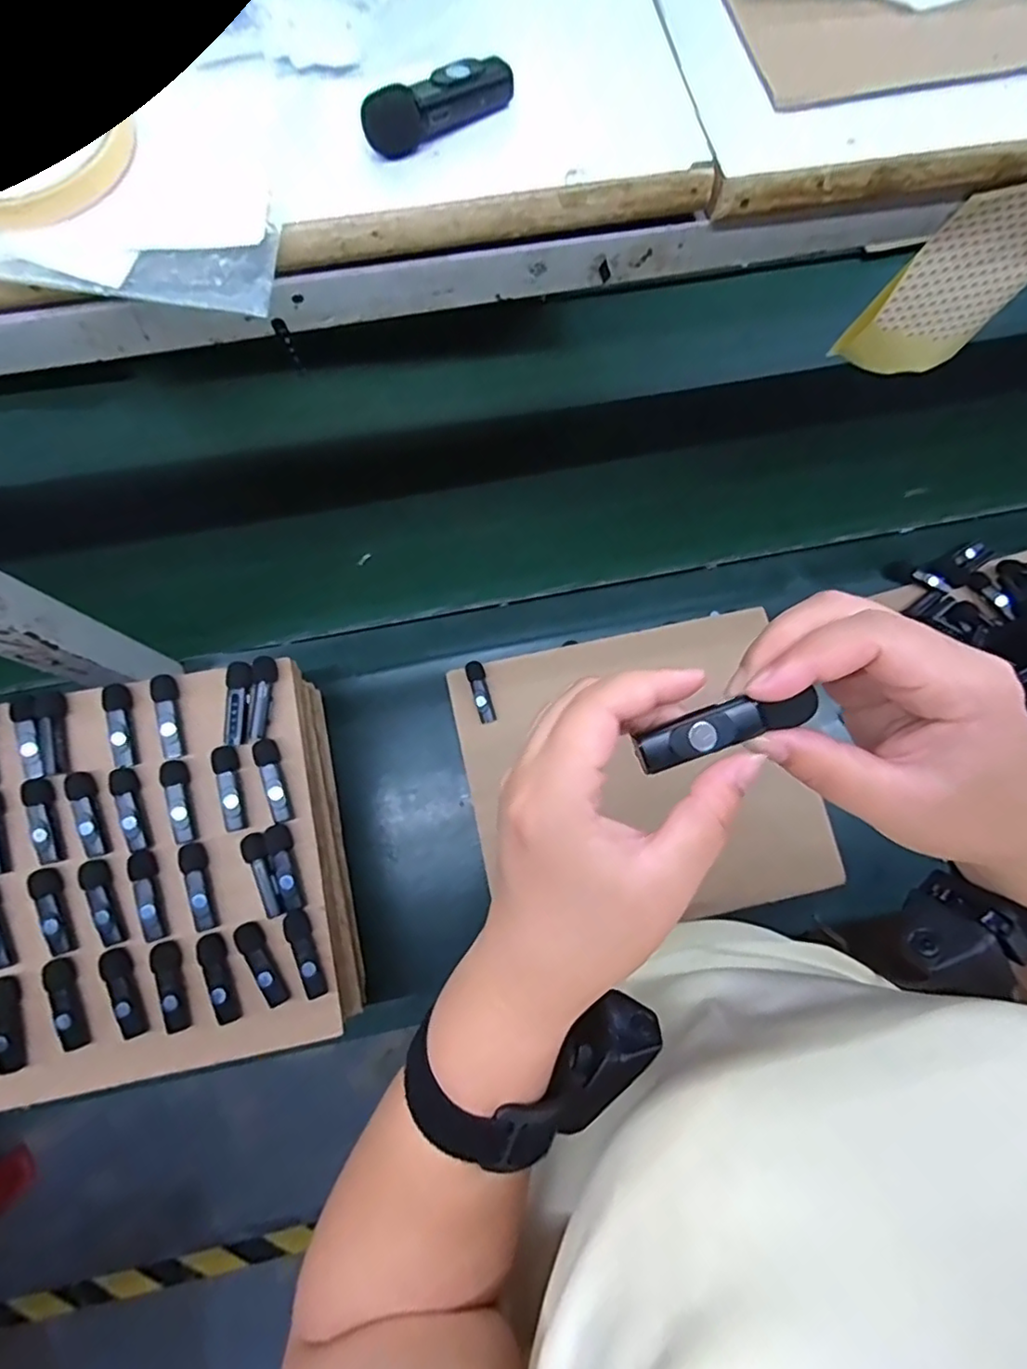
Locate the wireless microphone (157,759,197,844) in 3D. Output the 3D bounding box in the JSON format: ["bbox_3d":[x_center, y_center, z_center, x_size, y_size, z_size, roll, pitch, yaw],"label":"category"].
[{"bbox_3d":[-0.261,0.090,0.470,0.016,0.019,0.063,-16,77,-5],"label":"wireless microphone"}]

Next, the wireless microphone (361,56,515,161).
[{"bbox_3d":[-0.029,-0.233,0.241,0.064,0.018,0.014,-35,80,-9],"label":"wireless microphone"}]

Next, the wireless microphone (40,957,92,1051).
[{"bbox_3d":[-0.332,0.237,0.448,0.018,0.019,0.065,-20,77,-6],"label":"wireless microphone"}]

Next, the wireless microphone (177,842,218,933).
[{"bbox_3d":[-0.242,0.155,0.464,0.018,0.018,0.065,-22,78,-7],"label":"wireless microphone"}]

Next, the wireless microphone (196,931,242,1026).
[{"bbox_3d":[-0.224,0.223,0.456,0.018,0.015,0.066,-17,77,-6],"label":"wireless microphone"}]

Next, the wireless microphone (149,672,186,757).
[{"bbox_3d":[-0.273,0.025,0.474,0.014,0.019,0.064,-11,77,-4],"label":"wireless microphone"}]

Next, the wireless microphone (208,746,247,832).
[{"bbox_3d":[-0.224,0.081,0.473,0.019,0.011,0.066,-10,77,-4],"label":"wireless microphone"}]

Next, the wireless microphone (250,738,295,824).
[{"bbox_3d":[-0.189,0.076,0.477,0.018,0.016,0.065,-21,77,-6],"label":"wireless microphone"}]

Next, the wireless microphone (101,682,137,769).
[{"bbox_3d":[-0.309,0.032,0.471,0.016,0.017,0.064,-11,77,-4],"label":"wireless microphone"}]

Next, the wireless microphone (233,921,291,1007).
[{"bbox_3d":[-0.193,0.213,0.459,0.016,0.015,0.065,-27,78,-8],"label":"wireless microphone"}]

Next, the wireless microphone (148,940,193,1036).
[{"bbox_3d":[-0.259,0.228,0.455,0.017,0.020,0.065,-14,77,-5],"label":"wireless microphone"}]

